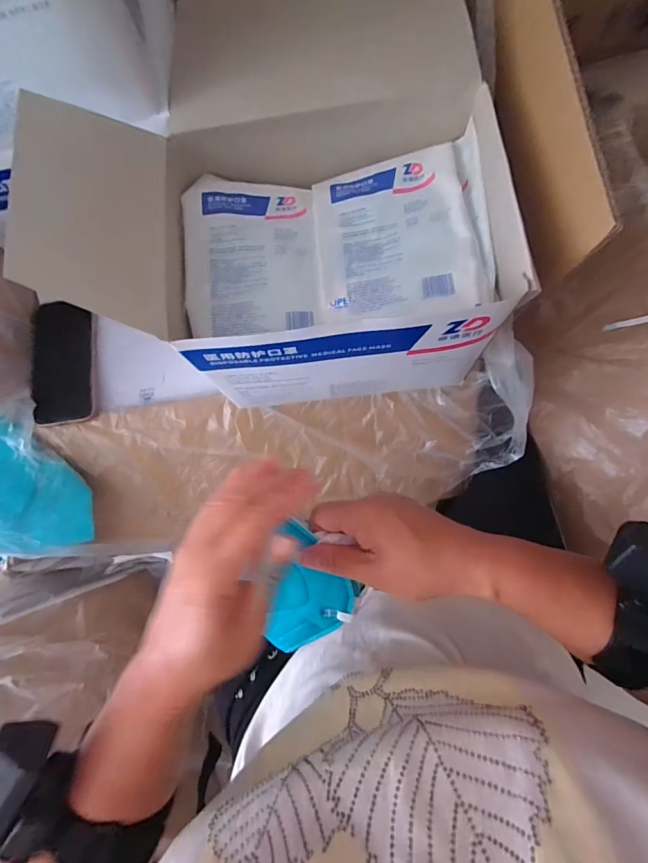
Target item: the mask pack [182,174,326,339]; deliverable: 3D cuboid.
[{"bbox_3d":[-0.064,-0.159,0.364,0.115,0.022,0.151,-7,81,3],"label":"mask pack"}]

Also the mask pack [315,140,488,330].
[{"bbox_3d":[0.059,-0.170,0.350,0.130,0.030,0.159,-5,81,4],"label":"mask pack"}]

